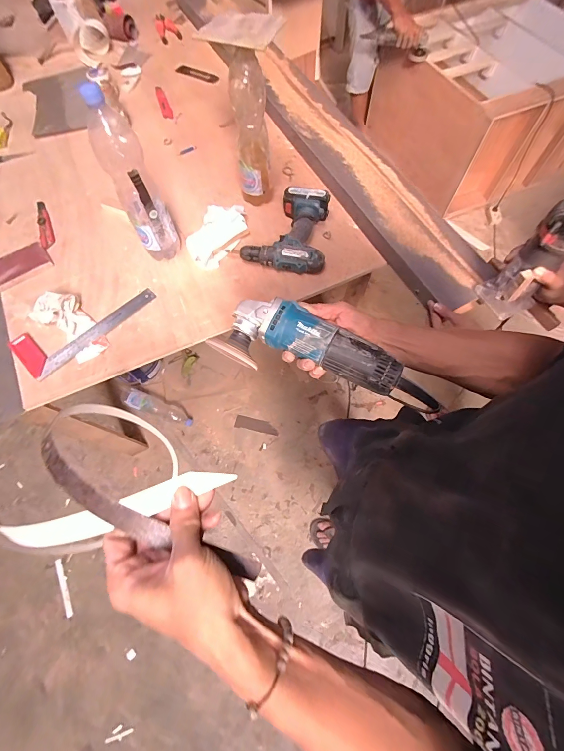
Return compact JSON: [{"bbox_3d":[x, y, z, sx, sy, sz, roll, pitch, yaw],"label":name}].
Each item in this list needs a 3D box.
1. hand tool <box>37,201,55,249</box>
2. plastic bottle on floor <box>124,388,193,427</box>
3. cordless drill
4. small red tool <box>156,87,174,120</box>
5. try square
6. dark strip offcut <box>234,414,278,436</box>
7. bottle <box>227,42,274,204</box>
[{"bbox_3d":[-0.624,-0.400,0.860,0.029,0.012,0.174,-21,67,-7],"label":"hand tool"},{"bbox_3d":[-0.553,0.145,1.490,0.309,0.074,0.087,17,69,8],"label":"plastic bottle on floor"},{"bbox_3d":[0.004,-0.355,0.791,0.222,0.072,0.206,10,67,7],"label":"cordless drill"},{"bbox_3d":[-0.385,-0.887,1.063,0.031,0.008,0.172,-19,68,-7],"label":"small red tool"},{"bbox_3d":[-0.441,-0.124,0.734,0.302,0.011,0.127,-41,71,-14],"label":"try square"},{"bbox_3d":[-0.114,0.225,1.486,0.197,0.006,0.057,11,77,6],"label":"dark strip offcut"},{"bbox_3d":[-0.066,-0.539,0.746,0.084,0.289,0.072,-7,66,-1],"label":"bottle"}]

